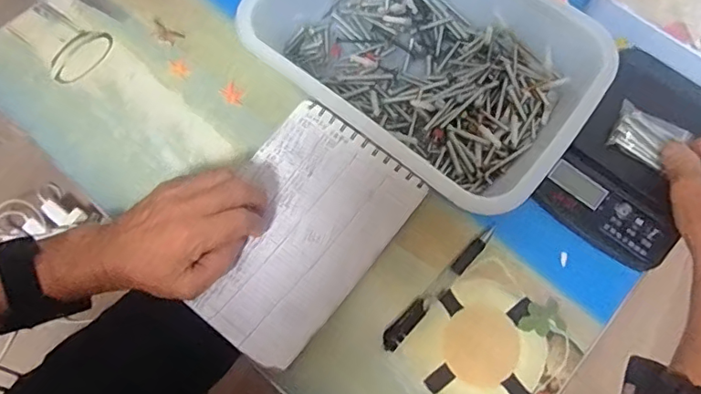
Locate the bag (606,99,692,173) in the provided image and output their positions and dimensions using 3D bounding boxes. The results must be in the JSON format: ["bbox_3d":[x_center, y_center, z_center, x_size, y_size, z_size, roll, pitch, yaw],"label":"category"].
[{"bbox_3d":[0.255,-0.052,0.444,0.059,0.013,0.044,32,76,9],"label":"bag"}]

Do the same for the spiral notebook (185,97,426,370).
[{"bbox_3d":[-0.047,0.026,0.440,0.139,0.016,0.202,37,77,10],"label":"spiral notebook"}]

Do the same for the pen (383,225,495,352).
[{"bbox_3d":[0.074,0.074,0.435,0.016,0.010,0.133,42,75,12],"label":"pen"}]

